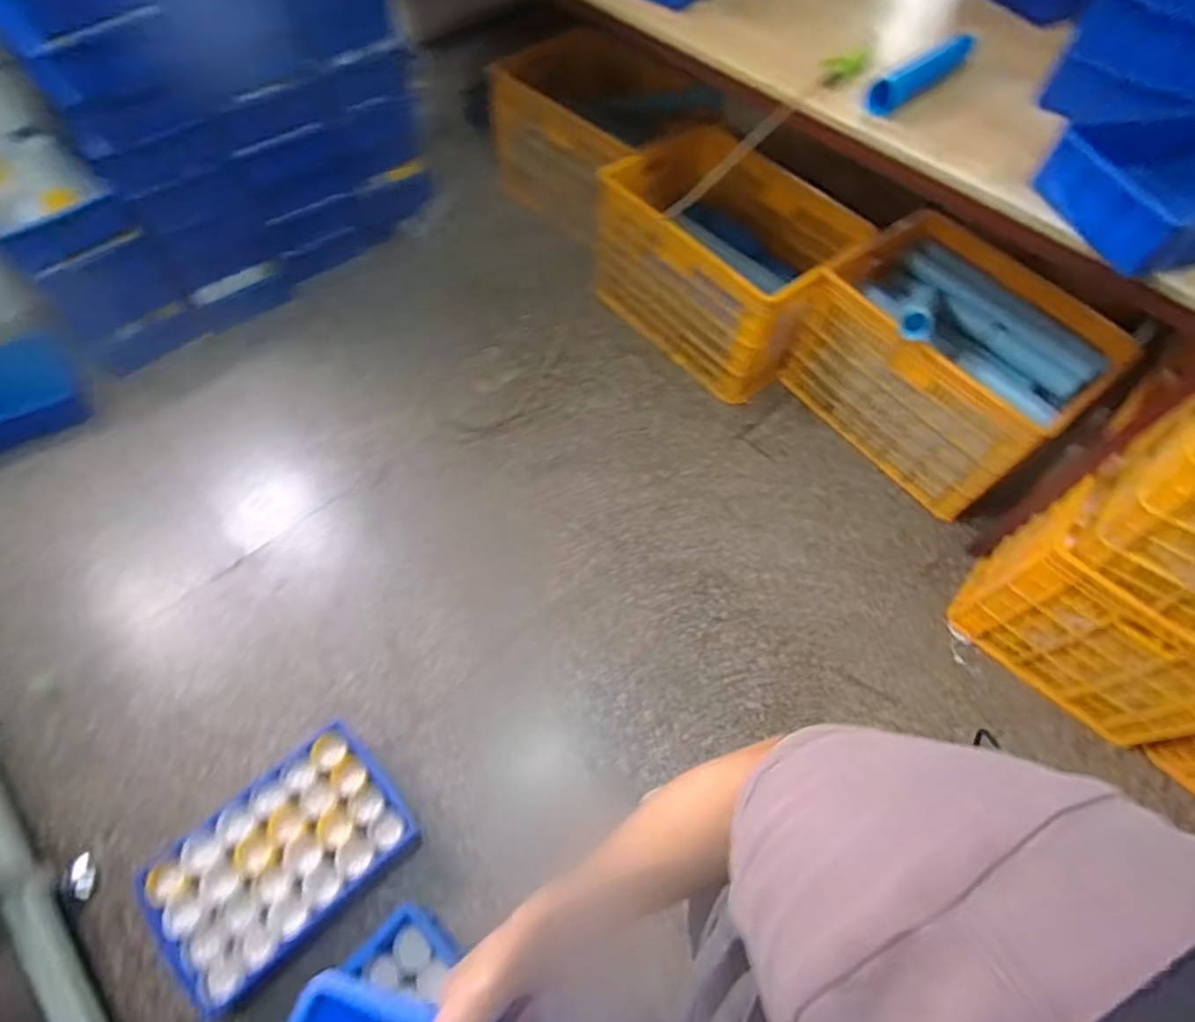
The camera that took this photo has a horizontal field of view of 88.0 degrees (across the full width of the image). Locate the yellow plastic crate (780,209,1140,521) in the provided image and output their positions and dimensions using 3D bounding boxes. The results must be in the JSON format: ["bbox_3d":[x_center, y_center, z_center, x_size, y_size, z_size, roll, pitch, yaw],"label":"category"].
[{"bbox_3d":[0.904,-0.421,1.646,0.478,0.423,0.647,-38,69,-23],"label":"yellow plastic crate"}]

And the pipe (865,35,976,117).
[{"bbox_3d":[0.621,-0.847,1.187,0.310,0.073,0.052,-39,69,-23],"label":"pipe"}]

